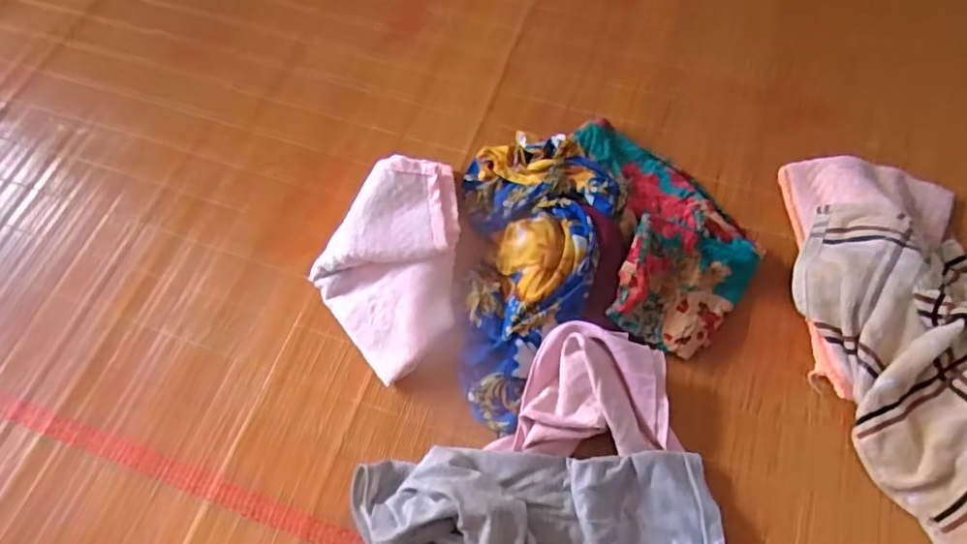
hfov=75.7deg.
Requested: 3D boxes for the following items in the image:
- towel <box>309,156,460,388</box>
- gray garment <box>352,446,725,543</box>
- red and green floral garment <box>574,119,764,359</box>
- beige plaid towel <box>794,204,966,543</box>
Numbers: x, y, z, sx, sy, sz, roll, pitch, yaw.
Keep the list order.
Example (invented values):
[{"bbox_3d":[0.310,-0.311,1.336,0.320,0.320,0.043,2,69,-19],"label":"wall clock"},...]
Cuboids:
[{"bbox_3d":[-0.117,-0.015,0.762,0.170,0.061,0.288,1,62,4],"label":"towel"},{"bbox_3d":[0.051,0.271,0.611,0.366,0.063,0.190,1,62,4],"label":"gray garment"},{"bbox_3d":[0.234,-0.063,0.772,0.195,0.068,0.331,-5,62,1],"label":"red and green floral garment"},{"bbox_3d":[0.497,0.074,0.664,0.241,0.108,0.381,-16,62,-5],"label":"beige plaid towel"}]

